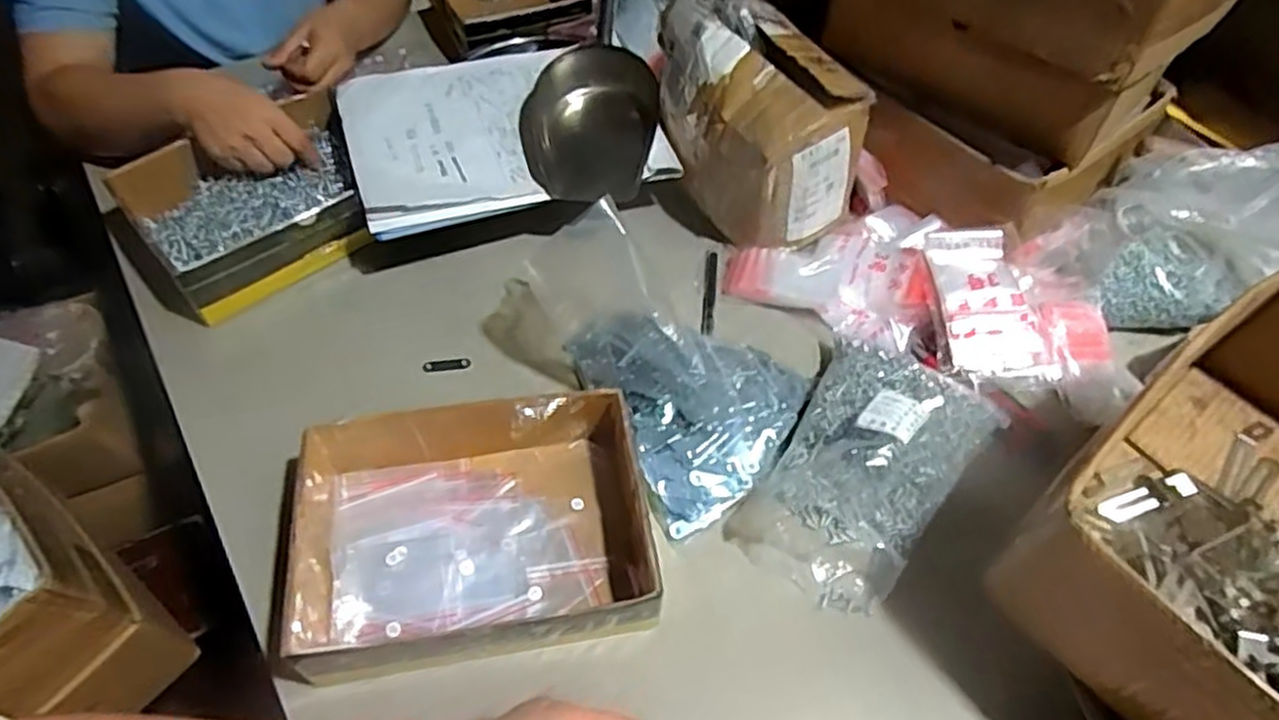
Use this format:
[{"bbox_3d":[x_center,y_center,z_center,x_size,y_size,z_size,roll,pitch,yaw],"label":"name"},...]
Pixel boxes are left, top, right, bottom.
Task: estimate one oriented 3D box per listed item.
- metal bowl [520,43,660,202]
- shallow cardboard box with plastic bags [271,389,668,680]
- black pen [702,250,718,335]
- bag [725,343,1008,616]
[{"bbox_3d":[-0.050,-0.232,0.746,0.141,0.074,0.157,0,54,-2],"label":"metal bowl"},{"bbox_3d":[-0.126,0.127,0.570,0.255,0.074,0.190,-8,54,-7],"label":"shallow cardboard box with plastic bags"},{"bbox_3d":[0.072,-0.069,0.753,0.012,0.005,0.112,6,54,3],"label":"black pen"},{"bbox_3d":[0.188,0.082,0.606,0.143,0.085,0.219,31,58,19],"label":"bag"}]

